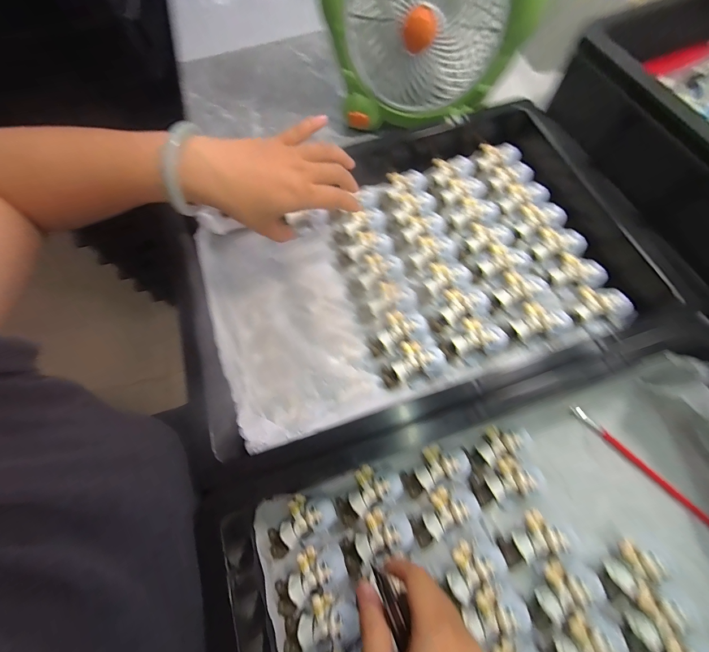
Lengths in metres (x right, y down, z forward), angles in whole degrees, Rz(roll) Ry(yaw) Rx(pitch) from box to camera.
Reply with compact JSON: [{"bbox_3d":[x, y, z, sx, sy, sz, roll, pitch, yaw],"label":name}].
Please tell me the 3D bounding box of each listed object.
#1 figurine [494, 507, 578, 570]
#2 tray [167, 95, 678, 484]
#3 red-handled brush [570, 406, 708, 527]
[{"bbox_3d":[0.156,0.187,0.274,0.057,0.026,0.033,-33,73,-9],"label":"figurine"},{"bbox_3d":[0.049,-0.071,0.349,0.463,0.040,0.316,-19,68,-4],"label":"tray"},{"bbox_3d":[0.275,0.133,0.301,0.011,0.013,0.145,-41,72,-13],"label":"red-handled brush"}]

